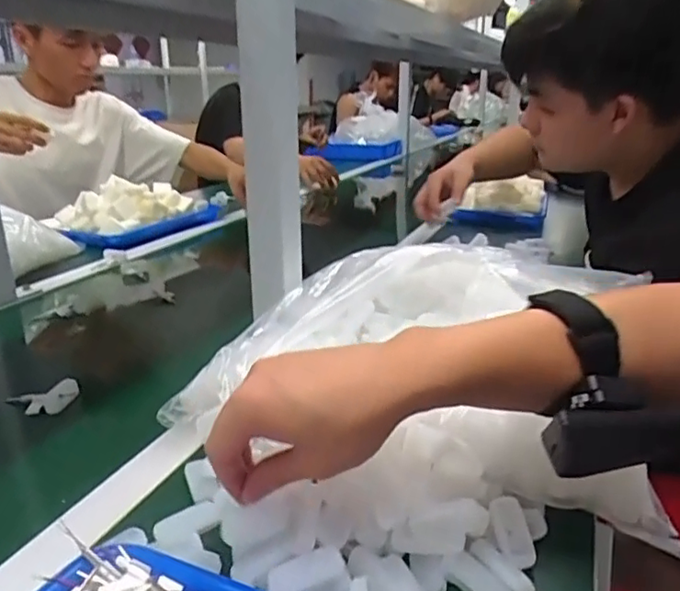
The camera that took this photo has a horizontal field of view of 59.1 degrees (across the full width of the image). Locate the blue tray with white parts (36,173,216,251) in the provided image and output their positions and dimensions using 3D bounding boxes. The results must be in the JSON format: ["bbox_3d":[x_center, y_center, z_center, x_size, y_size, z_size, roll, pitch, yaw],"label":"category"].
[{"bbox_3d":[-0.400,-0.173,1.199,0.204,0.098,0.326,15,25,39],"label":"blue tray with white parts"}]

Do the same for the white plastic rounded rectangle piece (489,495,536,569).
[{"bbox_3d":[0.109,0.149,0.379,0.021,0.007,0.044,-5,52,-12],"label":"white plastic rounded rectangle piece"}]

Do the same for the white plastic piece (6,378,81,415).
[{"bbox_3d":[-0.278,0.096,0.562,0.063,0.020,0.032,-7,20,-19],"label":"white plastic piece"}]

